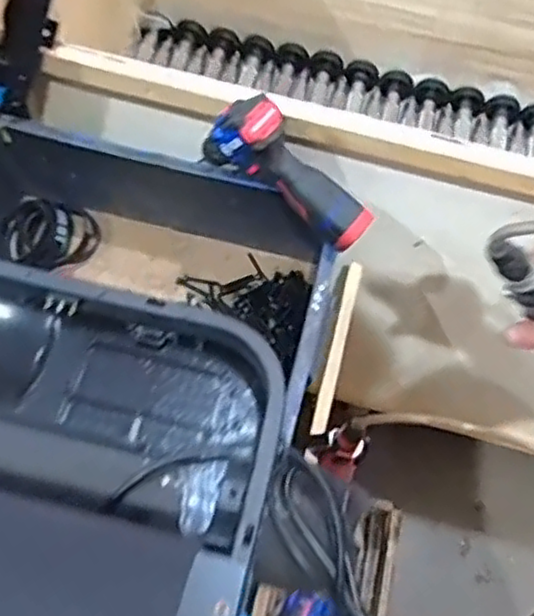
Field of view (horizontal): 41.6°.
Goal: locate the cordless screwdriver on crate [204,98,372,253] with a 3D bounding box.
[{"bbox_3d":[0.022,-0.143,0.799,0.204,0.126,0.055,39,63,-7],"label":"cordless screwdriver on crate"}]

